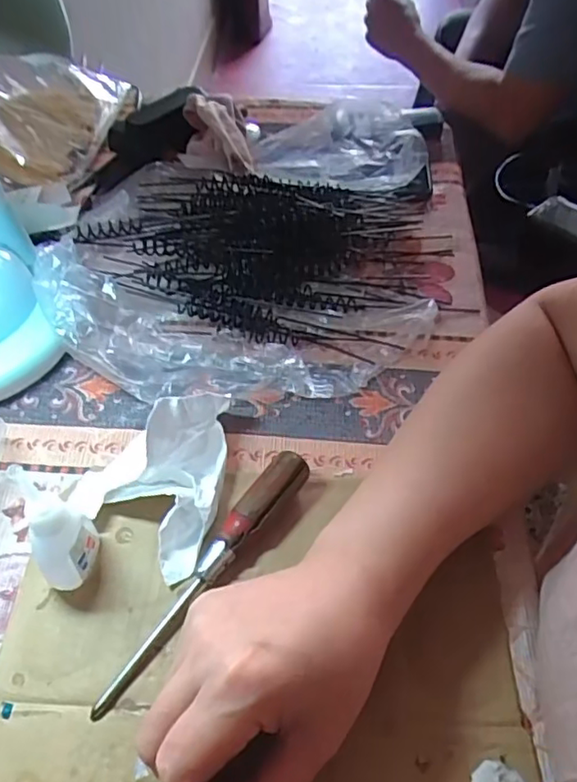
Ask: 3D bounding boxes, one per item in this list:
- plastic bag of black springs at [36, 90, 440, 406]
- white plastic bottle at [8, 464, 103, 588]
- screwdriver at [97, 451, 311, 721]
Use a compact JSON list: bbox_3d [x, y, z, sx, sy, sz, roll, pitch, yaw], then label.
[{"bbox_3d":[-0.026,-0.132,0.466,0.290,0.048,0.317,0,51,0],"label":"plastic bag of black springs"},{"bbox_3d":[-0.109,0.067,0.288,0.022,0.082,0.027,-11,52,-8],"label":"white plastic bottle"},{"bbox_3d":[-0.042,0.089,0.307,0.019,0.023,0.152,32,58,23],"label":"screwdriver"}]

